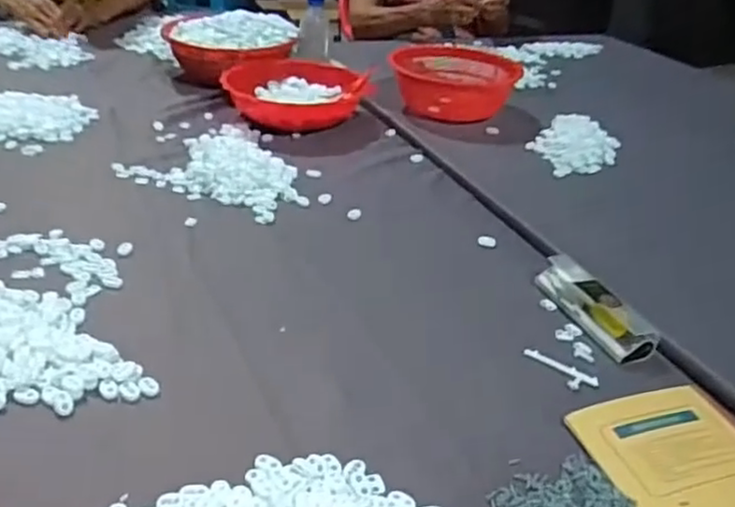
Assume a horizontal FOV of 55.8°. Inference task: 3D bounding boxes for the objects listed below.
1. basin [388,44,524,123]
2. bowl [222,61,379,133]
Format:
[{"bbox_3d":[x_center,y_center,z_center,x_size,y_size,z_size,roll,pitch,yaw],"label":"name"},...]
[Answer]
[{"bbox_3d":[0.168,-0.338,1.341,0.232,0.110,0.232,3,29,-1],"label":"basin"},{"bbox_3d":[-0.123,-0.280,1.245,0.268,0.073,0.239,0,29,-6],"label":"bowl"}]

